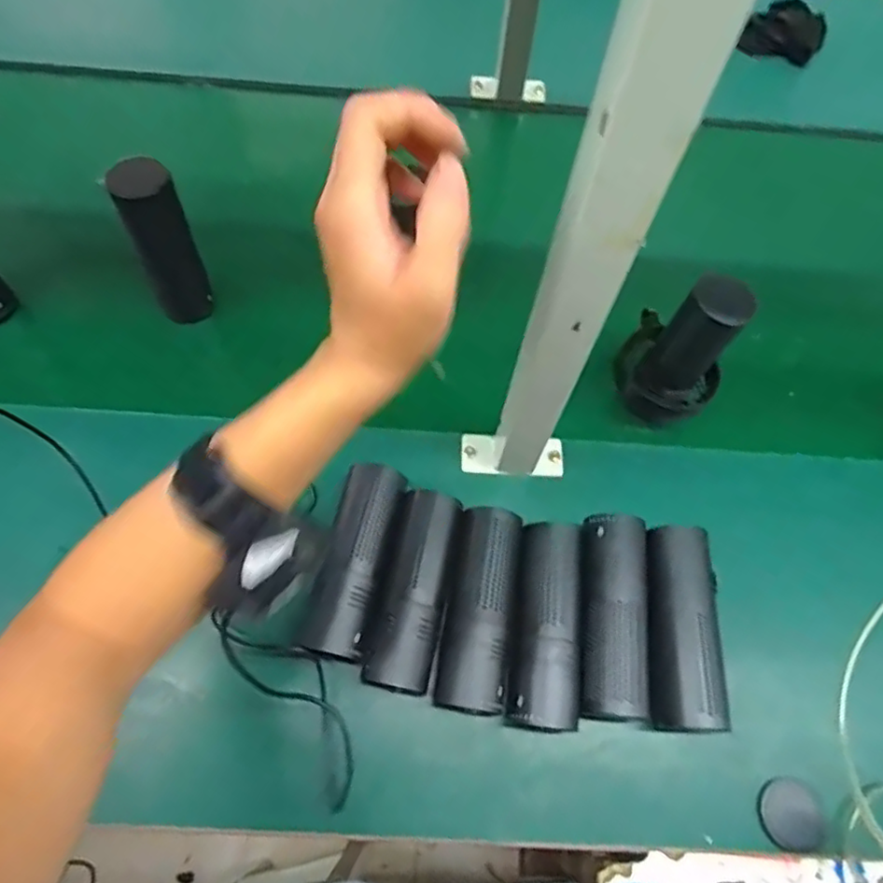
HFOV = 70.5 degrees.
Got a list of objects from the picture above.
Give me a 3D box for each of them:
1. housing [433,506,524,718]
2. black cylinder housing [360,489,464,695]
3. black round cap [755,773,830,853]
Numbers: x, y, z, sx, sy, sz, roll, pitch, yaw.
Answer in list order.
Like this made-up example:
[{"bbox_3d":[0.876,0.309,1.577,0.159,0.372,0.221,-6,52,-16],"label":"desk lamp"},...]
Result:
[{"bbox_3d":[0.034,0.140,0.526,0.056,0.057,0.163,10,65,0],"label":"housing"},{"bbox_3d":[-0.022,0.126,0.533,0.056,0.046,0.162,12,65,1],"label":"black cylinder housing"},{"bbox_3d":[0.280,0.298,0.500,0.059,0.016,0.051,12,66,2],"label":"black round cap"}]

